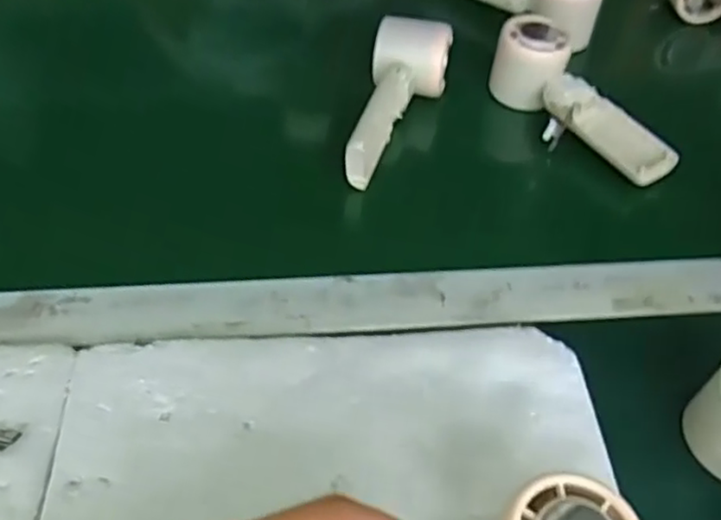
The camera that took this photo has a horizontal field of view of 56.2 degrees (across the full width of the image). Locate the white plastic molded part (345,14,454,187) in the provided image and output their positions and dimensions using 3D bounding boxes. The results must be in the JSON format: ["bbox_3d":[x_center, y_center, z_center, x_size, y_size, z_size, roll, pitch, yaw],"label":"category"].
[{"bbox_3d":[0.023,-0.118,0.506,0.054,0.054,0.151,17,64,12],"label":"white plastic molded part"}]

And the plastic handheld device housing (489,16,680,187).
[{"bbox_3d":[0.163,-0.119,0.503,0.073,0.051,0.160,-28,56,-25],"label":"plastic handheld device housing"}]

